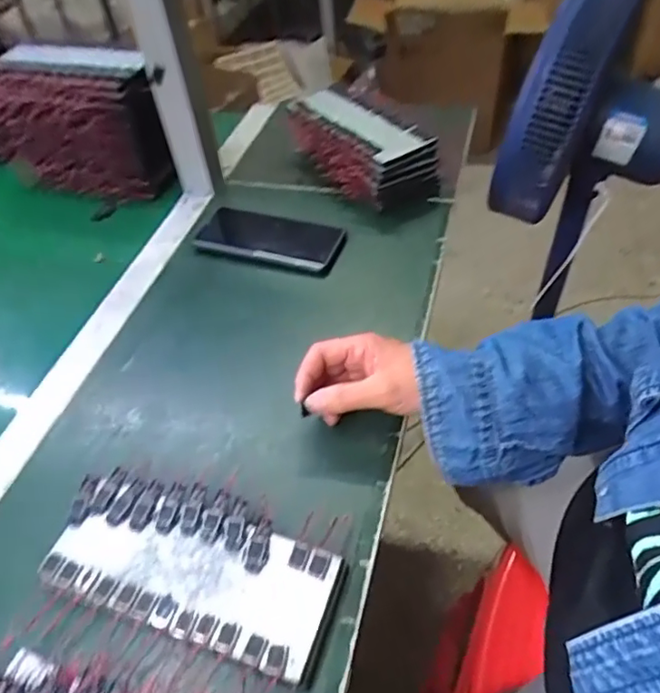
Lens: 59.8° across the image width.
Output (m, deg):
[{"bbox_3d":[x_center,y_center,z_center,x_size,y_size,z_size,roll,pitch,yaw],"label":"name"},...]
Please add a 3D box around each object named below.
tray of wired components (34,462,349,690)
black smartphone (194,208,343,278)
[{"bbox_3d":[-0.096,0.151,0.404,0.205,0.017,0.095,13,50,17],"label":"tray of wired components"},{"bbox_3d":[-0.070,-0.124,0.658,0.169,0.012,0.086,9,49,14],"label":"black smartphone"}]

